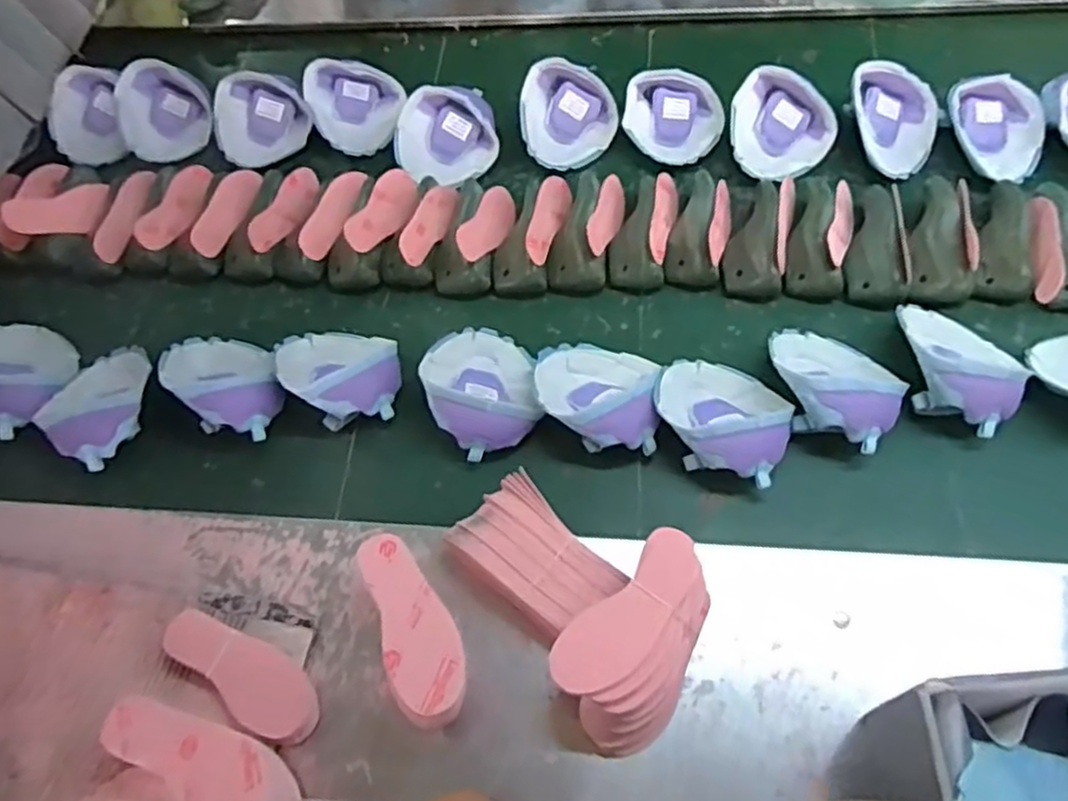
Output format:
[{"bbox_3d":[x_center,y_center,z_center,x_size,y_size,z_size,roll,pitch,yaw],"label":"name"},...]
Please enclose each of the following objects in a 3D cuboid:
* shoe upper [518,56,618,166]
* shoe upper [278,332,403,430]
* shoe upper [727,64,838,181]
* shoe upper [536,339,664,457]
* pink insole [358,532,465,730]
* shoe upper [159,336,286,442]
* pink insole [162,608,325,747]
[{"bbox_3d":[0.046,-0.373,0.949,0.124,0.067,0.124,-7,61,2],"label":"shoe upper"},{"bbox_3d":[-0.213,-0.038,0.794,0.127,0.063,0.139,-16,61,-3],"label":"shoe upper"},{"bbox_3d":[0.311,-0.340,0.910,0.128,0.073,0.127,11,63,11],"label":"shoe upper"},{"bbox_3d":[0.065,-0.010,0.759,0.127,0.065,0.128,4,62,8],"label":"shoe upper"},{"bbox_3d":[-0.097,0.177,0.581,0.056,0.012,0.156,-21,62,-6],"label":"pink insole"},{"bbox_3d":[-0.336,-0.025,0.793,0.100,0.069,0.165,-37,65,-14],"label":"shoe upper"},{"bbox_3d":[-0.250,0.233,0.628,0.151,0.016,0.059,35,51,15],"label":"pink insole"}]

